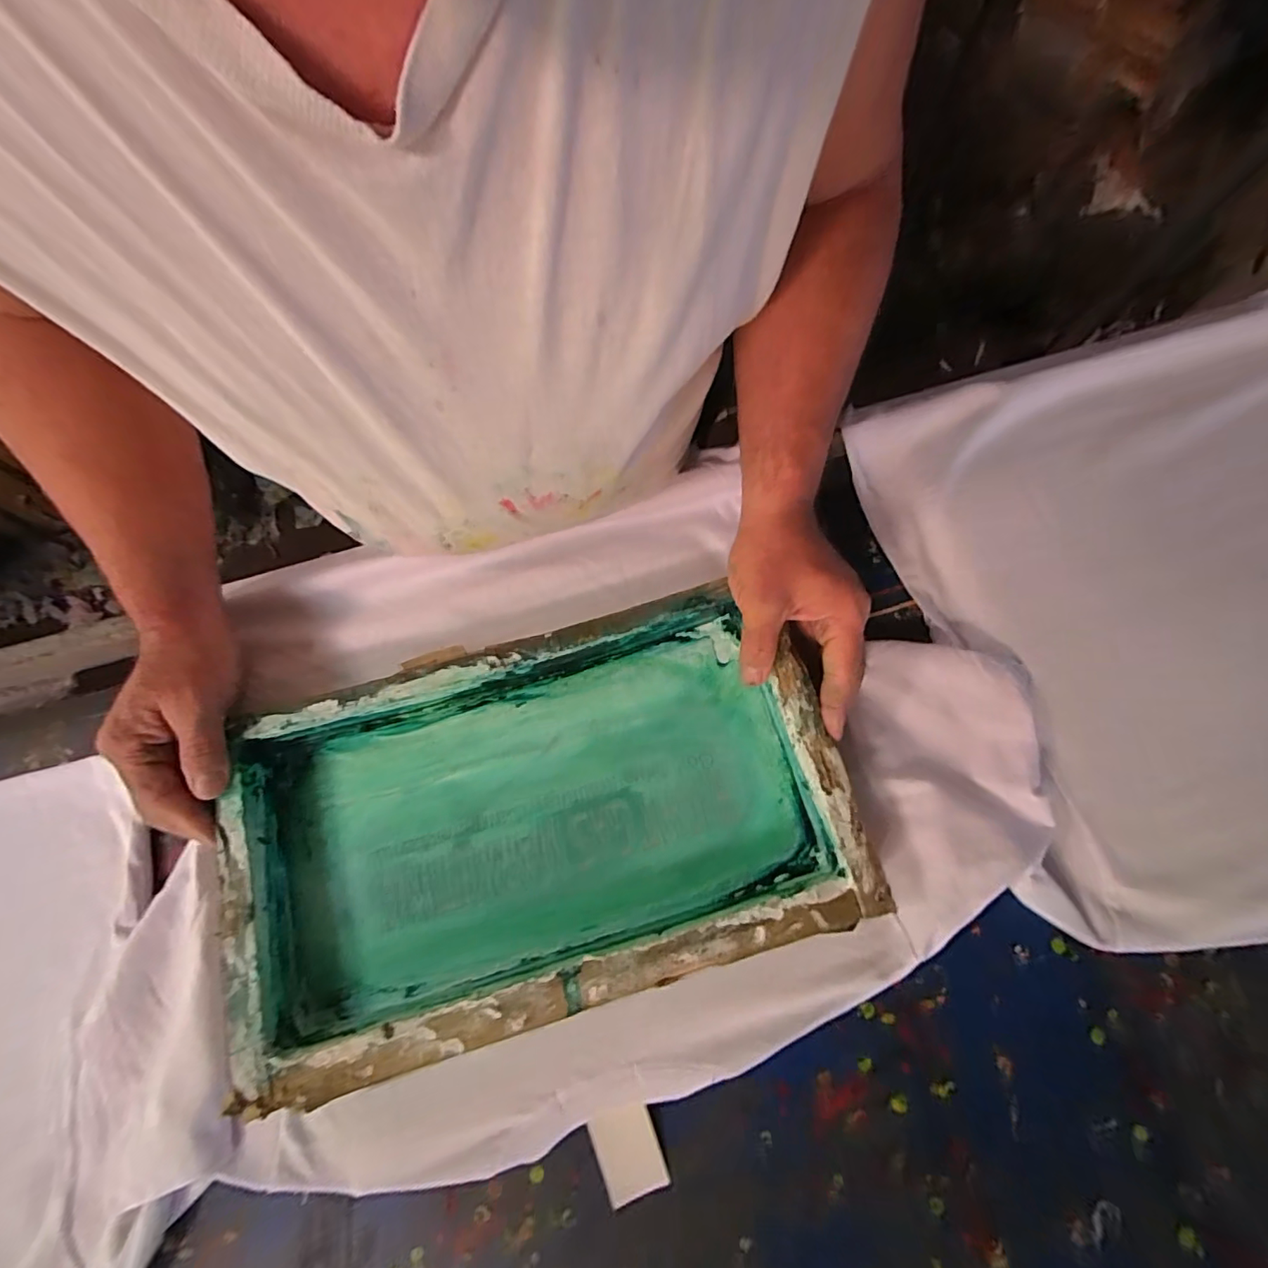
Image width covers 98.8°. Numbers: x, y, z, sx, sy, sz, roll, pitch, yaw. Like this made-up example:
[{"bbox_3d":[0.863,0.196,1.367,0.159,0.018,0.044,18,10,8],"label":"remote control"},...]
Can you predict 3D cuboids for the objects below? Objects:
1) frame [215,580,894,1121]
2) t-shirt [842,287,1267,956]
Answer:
[{"bbox_3d":[-0.064,0.122,0.373,0.392,0.055,0.228,-17,77,-3],"label":"frame"},{"bbox_3d":[0.544,-0.056,0.437,0.639,0.046,0.476,-16,76,0],"label":"t-shirt"}]

